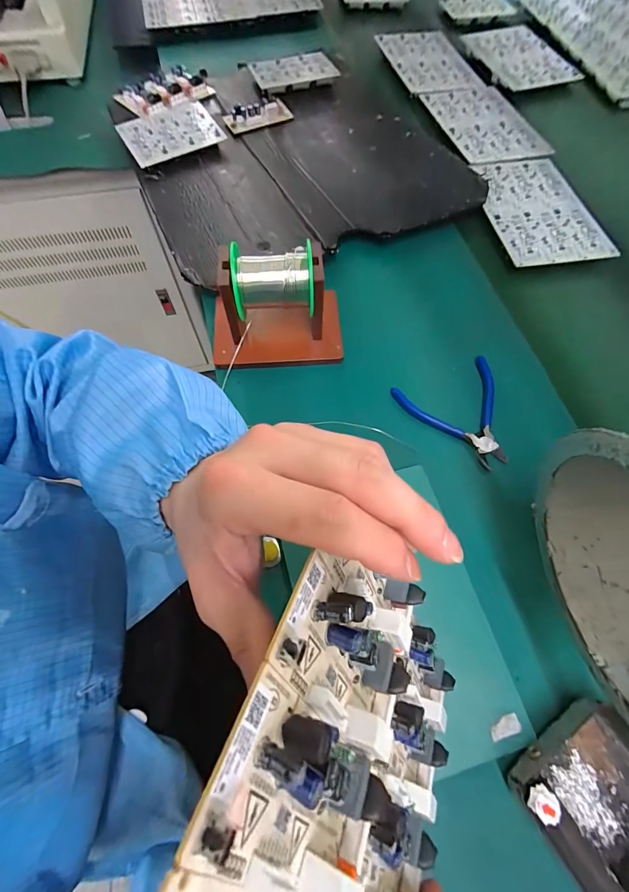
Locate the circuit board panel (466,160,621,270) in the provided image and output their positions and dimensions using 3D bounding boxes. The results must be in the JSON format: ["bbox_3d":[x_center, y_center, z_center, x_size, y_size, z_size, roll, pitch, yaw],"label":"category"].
[{"bbox_3d":[0.292,-0.315,0.474,0.128,0.005,0.195,-10,68,-4],"label":"circuit board panel"}]

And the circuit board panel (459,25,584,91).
[{"bbox_3d":[0.364,-0.695,0.639,0.135,0.008,0.192,-22,72,-7],"label":"circuit board panel"}]

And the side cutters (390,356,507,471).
[{"bbox_3d":[0.149,-0.028,0.361,0.105,0.013,0.109,-21,69,-8],"label":"side cutters"}]

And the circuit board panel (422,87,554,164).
[{"bbox_3d":[0.261,-0.495,0.549,0.128,0.008,0.192,-15,68,-6],"label":"circuit board panel"}]

